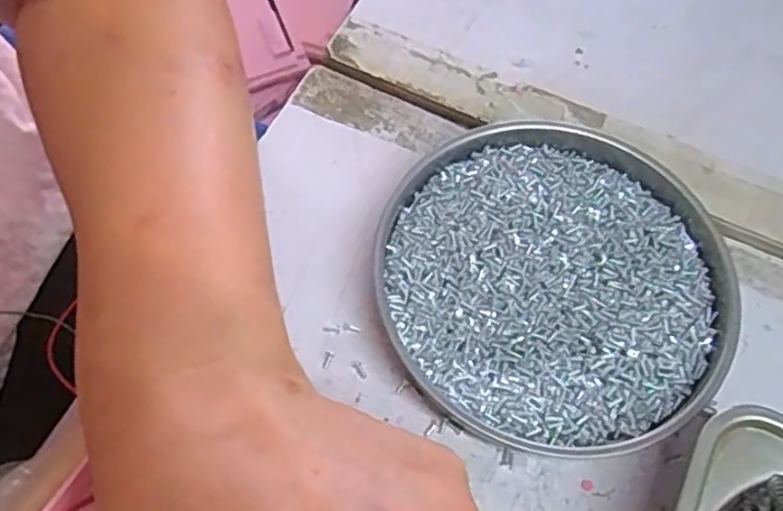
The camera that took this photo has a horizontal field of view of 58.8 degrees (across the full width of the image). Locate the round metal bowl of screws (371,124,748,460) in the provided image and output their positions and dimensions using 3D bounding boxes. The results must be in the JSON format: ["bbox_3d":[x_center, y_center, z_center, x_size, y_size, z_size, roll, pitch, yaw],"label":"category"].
[{"bbox_3d":[0.064,0.009,0.275,0.136,0.017,0.130,1,63,-2],"label":"round metal bowl of screws"}]

